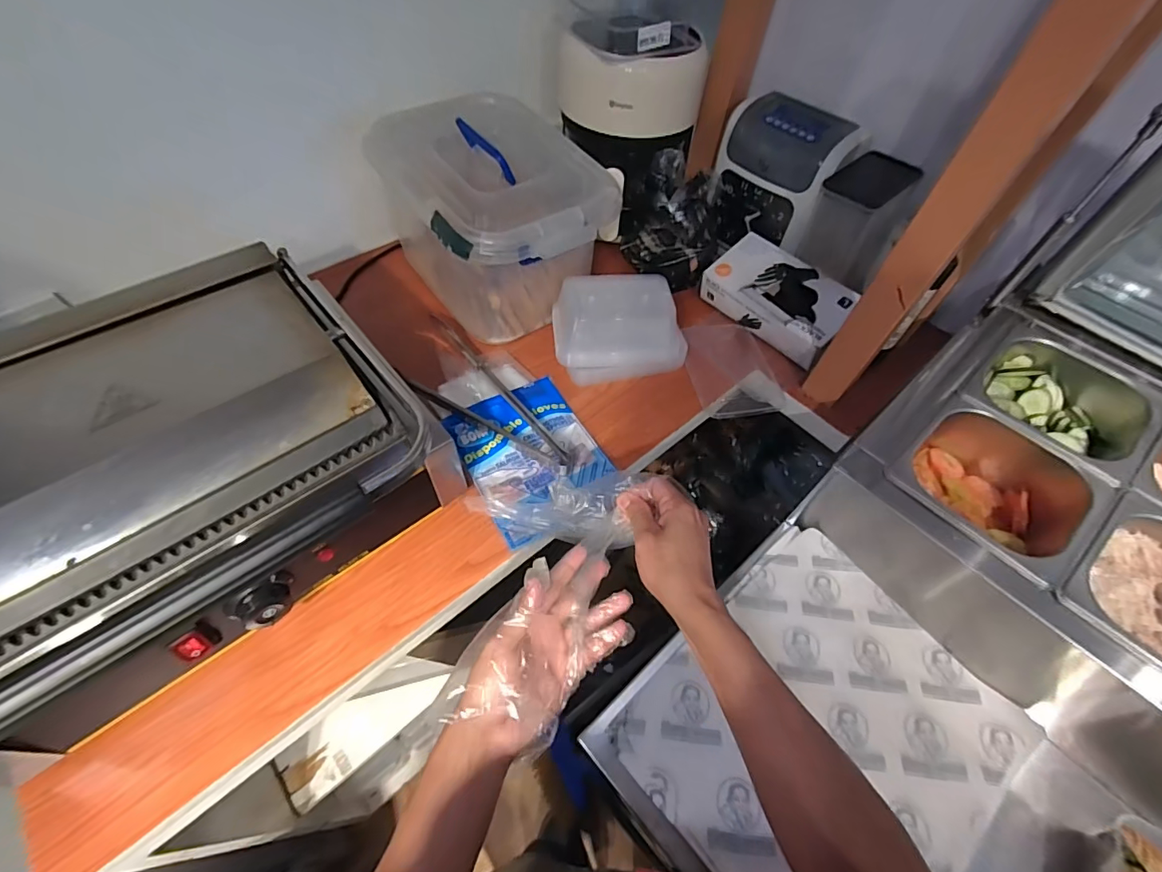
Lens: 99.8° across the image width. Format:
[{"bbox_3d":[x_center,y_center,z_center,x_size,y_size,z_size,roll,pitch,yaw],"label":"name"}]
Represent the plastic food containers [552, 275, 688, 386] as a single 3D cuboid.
[{"bbox_3d":[0.056,-0.149,0.683,0.183,0.107,0.100,-3,55,-5],"label":"plastic food containers"}]

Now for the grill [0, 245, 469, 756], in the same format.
[{"bbox_3d":[-0.373,0.041,0.446,0.419,0.168,0.359,-35,64,-24],"label":"grill"}]

